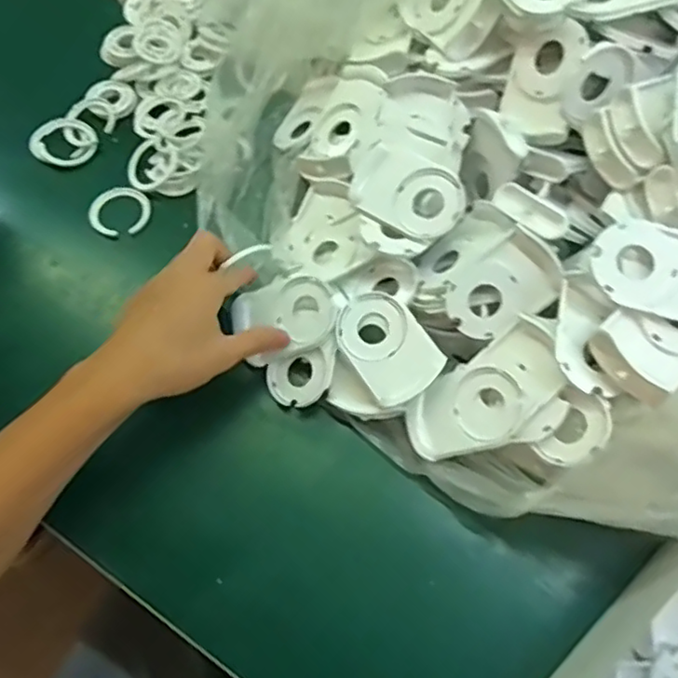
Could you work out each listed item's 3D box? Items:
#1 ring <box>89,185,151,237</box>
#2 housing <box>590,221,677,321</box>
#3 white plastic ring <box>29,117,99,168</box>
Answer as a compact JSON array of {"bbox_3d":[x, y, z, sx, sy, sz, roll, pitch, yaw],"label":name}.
[{"bbox_3d":[-0.194,-0.113,0.553,0.050,0.008,0.050,0,64,0],"label":"ring"},{"bbox_3d":[0.198,-0.045,0.385,0.079,0.015,0.060,14,65,6],"label":"housing"},{"bbox_3d":[-0.258,-0.184,0.586,0.059,0.013,0.049,-19,66,-9],"label":"white plastic ring"}]

